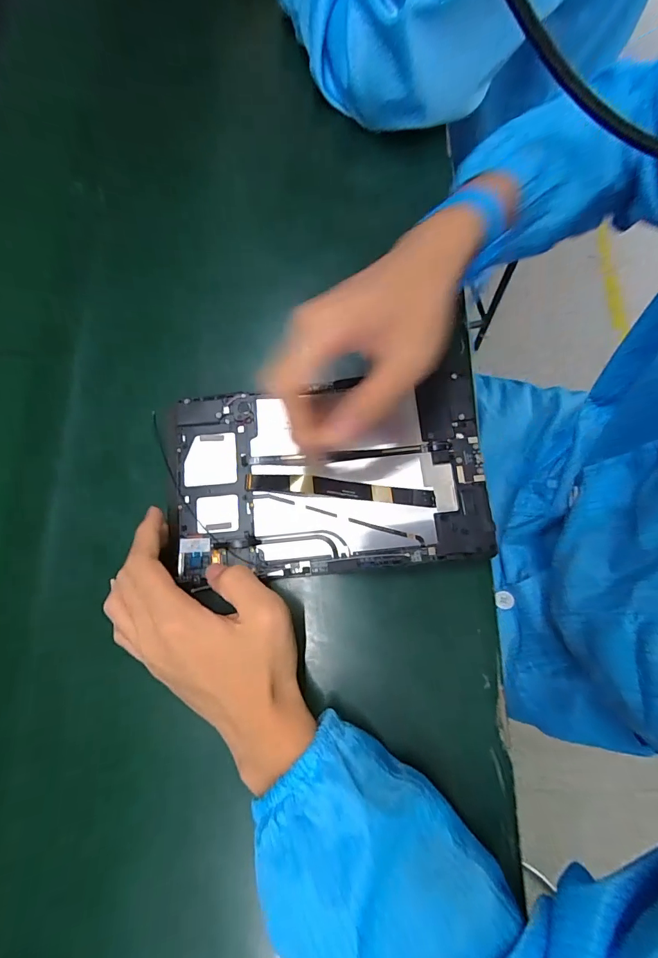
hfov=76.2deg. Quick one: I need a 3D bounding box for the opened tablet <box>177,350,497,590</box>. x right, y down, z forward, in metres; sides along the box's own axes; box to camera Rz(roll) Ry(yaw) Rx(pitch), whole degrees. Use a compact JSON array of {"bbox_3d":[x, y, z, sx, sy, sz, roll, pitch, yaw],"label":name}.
[{"bbox_3d":[0.002,-0.006,0.330,0.236,0.011,0.152,-6,78,0],"label":"opened tablet"}]

